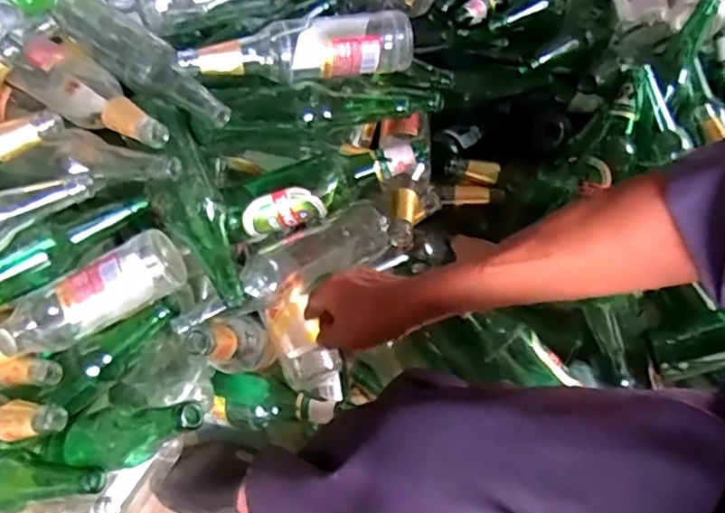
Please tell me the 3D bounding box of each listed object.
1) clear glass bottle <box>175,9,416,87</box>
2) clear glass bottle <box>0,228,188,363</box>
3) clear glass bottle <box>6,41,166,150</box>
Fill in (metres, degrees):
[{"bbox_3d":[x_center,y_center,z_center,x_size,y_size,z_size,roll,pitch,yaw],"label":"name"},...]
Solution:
[{"bbox_3d":[-0.071,-0.241,0.706,0.257,0.060,0.077,-2,61,1],"label":"clear glass bottle"},{"bbox_3d":[-0.315,0.061,0.650,0.266,0.069,0.058,-29,30,4],"label":"clear glass bottle"},{"bbox_3d":[-0.292,-0.178,0.685,0.214,0.057,0.068,30,66,17],"label":"clear glass bottle"}]

